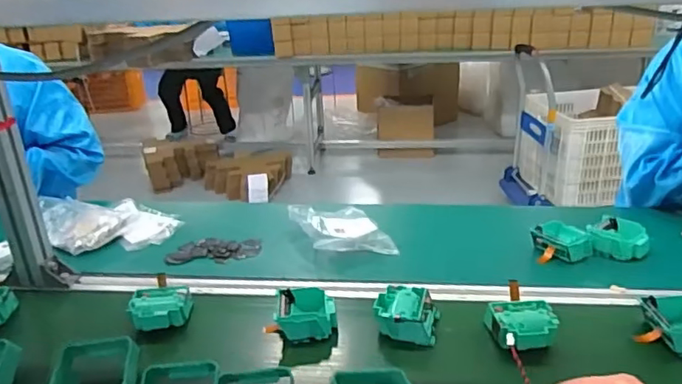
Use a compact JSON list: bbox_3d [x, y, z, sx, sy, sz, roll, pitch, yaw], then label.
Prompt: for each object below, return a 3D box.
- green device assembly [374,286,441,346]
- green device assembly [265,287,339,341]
[{"bbox_3d":[0.088,0.160,0.747,0.081,0.037,0.073,7,23,13],"label":"green device assembly"},{"bbox_3d":[-0.053,0.168,0.757,0.090,0.047,0.071,1,23,-1],"label":"green device assembly"}]

